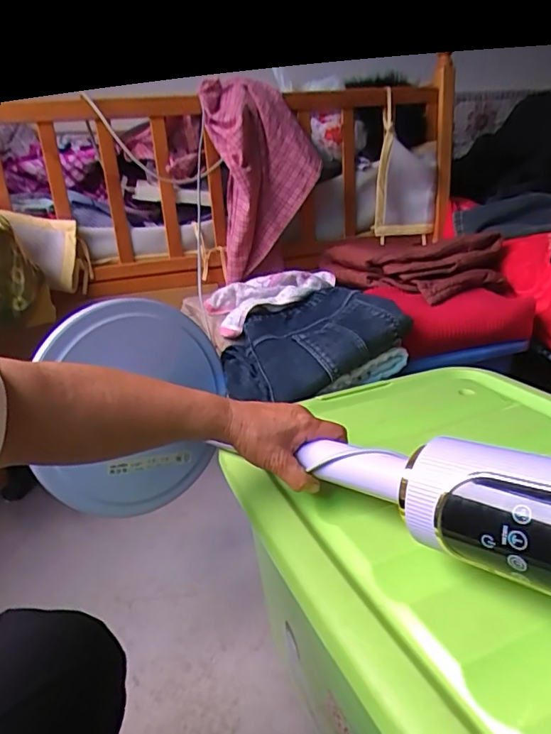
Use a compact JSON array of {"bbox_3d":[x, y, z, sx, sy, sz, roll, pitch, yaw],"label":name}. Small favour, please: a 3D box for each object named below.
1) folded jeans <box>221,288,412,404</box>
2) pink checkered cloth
[{"bbox_3d":[0.048,-0.040,0.868,0.273,0.103,0.214,-15,23,-25],"label":"folded jeans"},{"bbox_3d":[-0.020,-0.375,1.050,0.216,0.364,0.120,-3,21,5],"label":"pink checkered cloth"}]

